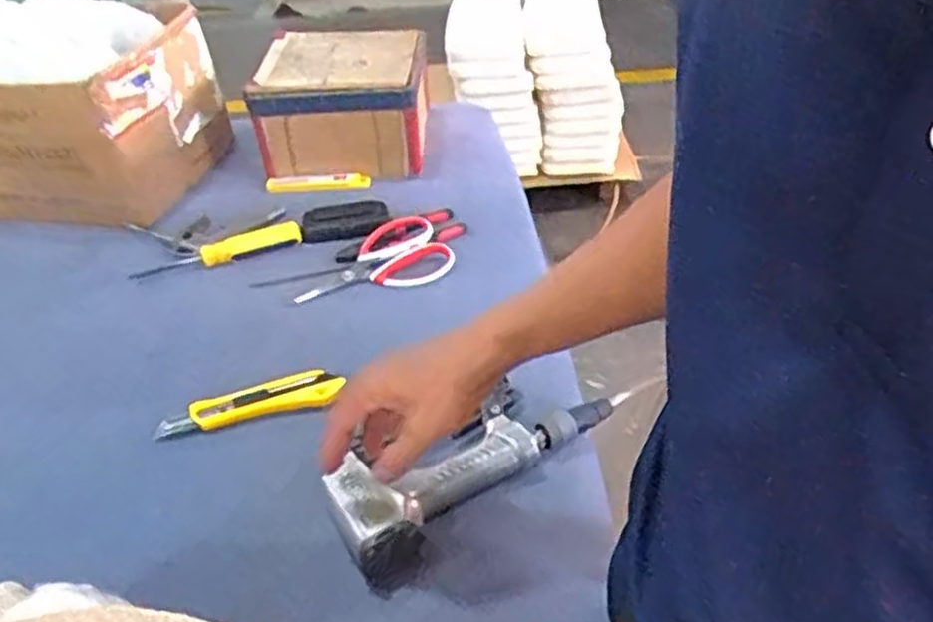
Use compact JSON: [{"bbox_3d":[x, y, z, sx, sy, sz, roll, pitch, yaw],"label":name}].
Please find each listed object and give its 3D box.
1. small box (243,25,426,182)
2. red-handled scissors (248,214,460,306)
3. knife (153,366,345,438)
[{"bbox_3d":[-0.166,-0.286,1.081,0.219,0.138,0.199,-6,38,0],"label":"small box"},{"bbox_3d":[-0.111,-0.045,0.875,0.204,0.016,0.120,-30,44,-28],"label":"red-handled scissors"},{"bbox_3d":[-0.196,0.085,0.718,0.162,0.021,0.037,-12,38,-8],"label":"knife"}]

